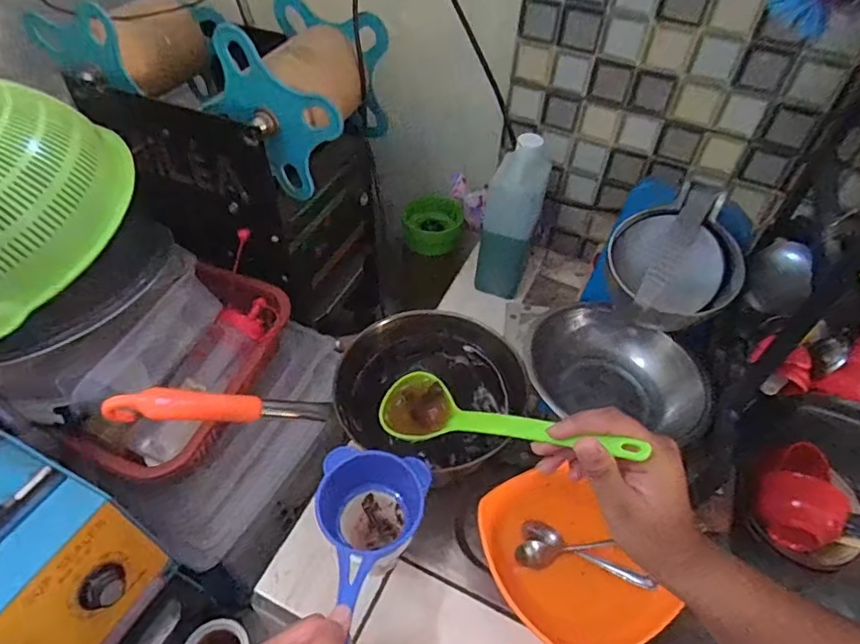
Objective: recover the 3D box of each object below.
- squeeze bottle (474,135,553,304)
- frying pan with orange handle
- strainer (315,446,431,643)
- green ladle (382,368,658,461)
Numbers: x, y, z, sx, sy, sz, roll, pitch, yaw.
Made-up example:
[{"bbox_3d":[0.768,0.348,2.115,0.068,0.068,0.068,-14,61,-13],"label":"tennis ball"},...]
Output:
[{"bbox_3d":[0.107,-0.134,0.721,0.070,0.206,0.071,12,49,8],"label":"squeeze bottle"},{"bbox_3d":[-0.085,0.080,0.522,0.374,0.090,0.153,-3,46,-29],"label":"frying pan with orange handle"},{"bbox_3d":[-0.062,0.192,0.439,0.086,0.053,0.168,12,49,8],"label":"strainer"},{"bbox_3d":[0.046,0.074,0.407,0.214,0.035,0.059,1,36,47],"label":"green ladle"}]

